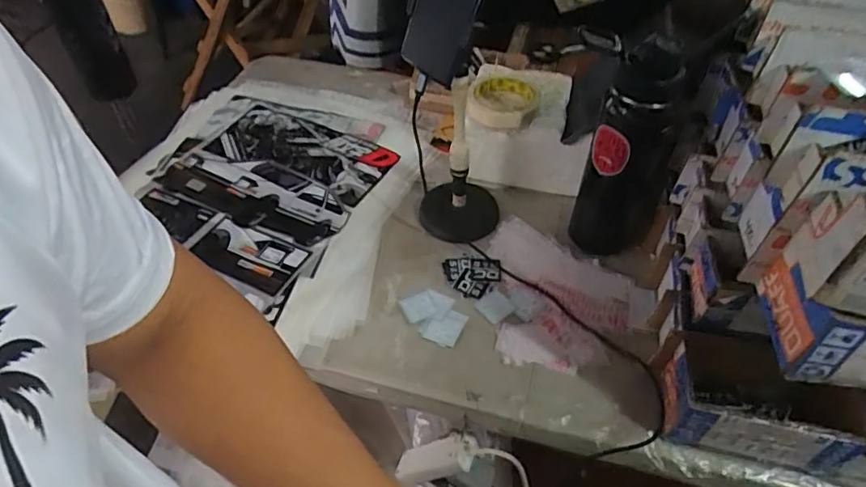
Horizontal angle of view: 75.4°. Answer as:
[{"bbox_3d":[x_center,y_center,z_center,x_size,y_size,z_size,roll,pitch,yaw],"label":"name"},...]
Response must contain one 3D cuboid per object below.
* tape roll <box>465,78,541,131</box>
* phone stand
[{"bbox_3d":[0.093,-0.189,0.750,0.090,0.036,0.090,0,47,-1],"label":"tape roll"},{"bbox_3d":[0.034,-0.098,0.689,0.105,0.191,0.090,7,47,5],"label":"phone stand"}]

